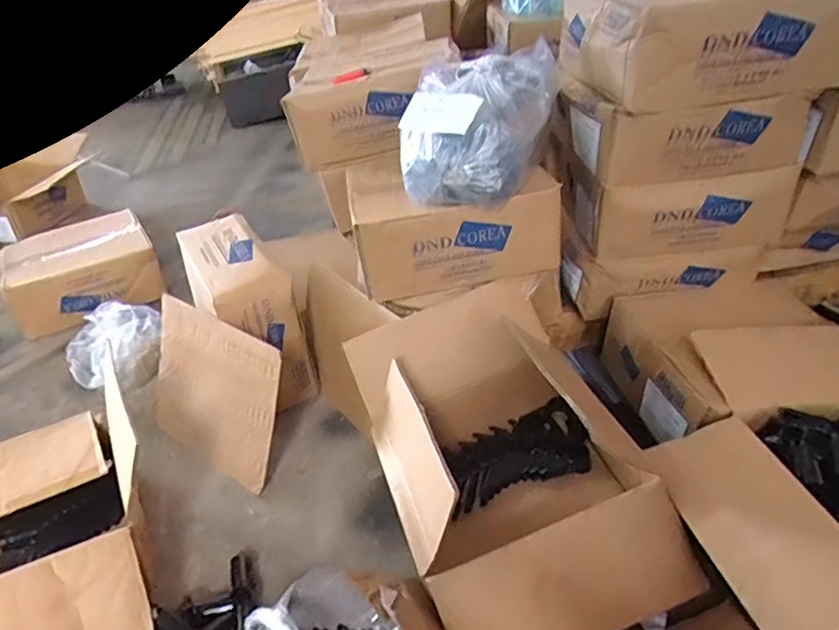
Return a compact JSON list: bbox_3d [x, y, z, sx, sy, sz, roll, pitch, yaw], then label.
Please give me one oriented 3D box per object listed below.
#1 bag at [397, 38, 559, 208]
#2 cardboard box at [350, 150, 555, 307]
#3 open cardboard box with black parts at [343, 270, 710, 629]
[{"bbox_3d":[0.080,-0.287,0.900,0.218,0.166,0.214,9,36,15],"label":"bag"},{"bbox_3d":[0.043,-0.182,1.041,0.328,0.150,0.286,-8,35,-8],"label":"cardboard box"},{"bbox_3d":[0.114,0.205,0.832,0.317,0.255,0.485,-12,36,-14],"label":"open cardboard box with black parts"}]

